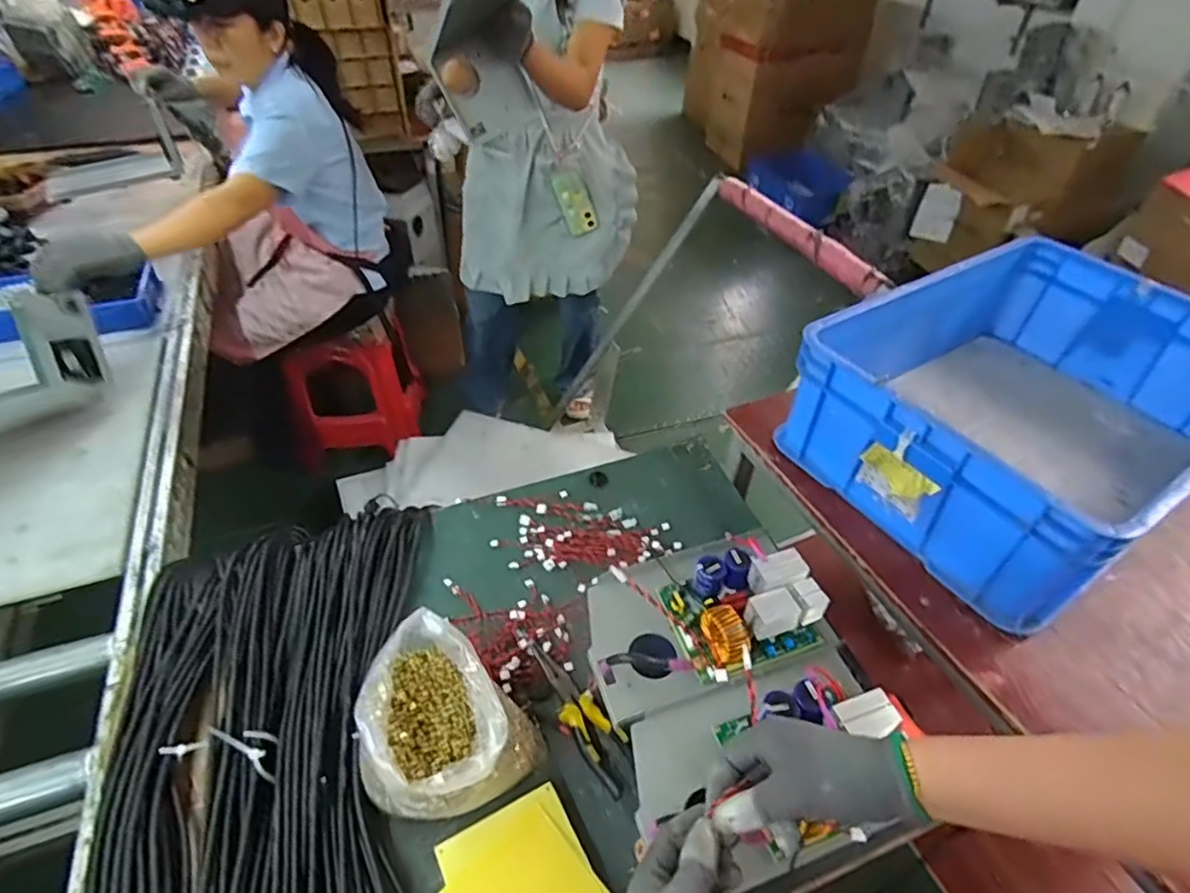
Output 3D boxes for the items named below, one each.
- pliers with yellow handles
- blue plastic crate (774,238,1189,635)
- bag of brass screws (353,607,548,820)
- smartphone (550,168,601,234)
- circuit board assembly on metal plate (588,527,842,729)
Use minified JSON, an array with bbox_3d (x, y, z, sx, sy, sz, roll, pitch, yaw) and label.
[{"bbox_3d":[-0.016,0.305,0.725,0.051,0.021,0.190,-24,50,-25],"label":"pliers with yellow handles"},{"bbox_3d":[0.625,-0.059,0.928,0.603,0.217,0.436,-24,50,-26],"label":"blue plastic crate"},{"bbox_3d":[-0.153,0.277,0.631,0.168,0.118,0.152,28,49,24],"label":"bag of brass screws"},{"bbox_3d":[-0.049,-0.625,1.613,0.081,0.166,0.014,-29,41,0],"label":"smartphone"},{"bbox_3d":[0.123,0.175,0.709,0.270,0.094,0.170,-13,46,-16],"label":"circuit board assembly on metal plate"}]

